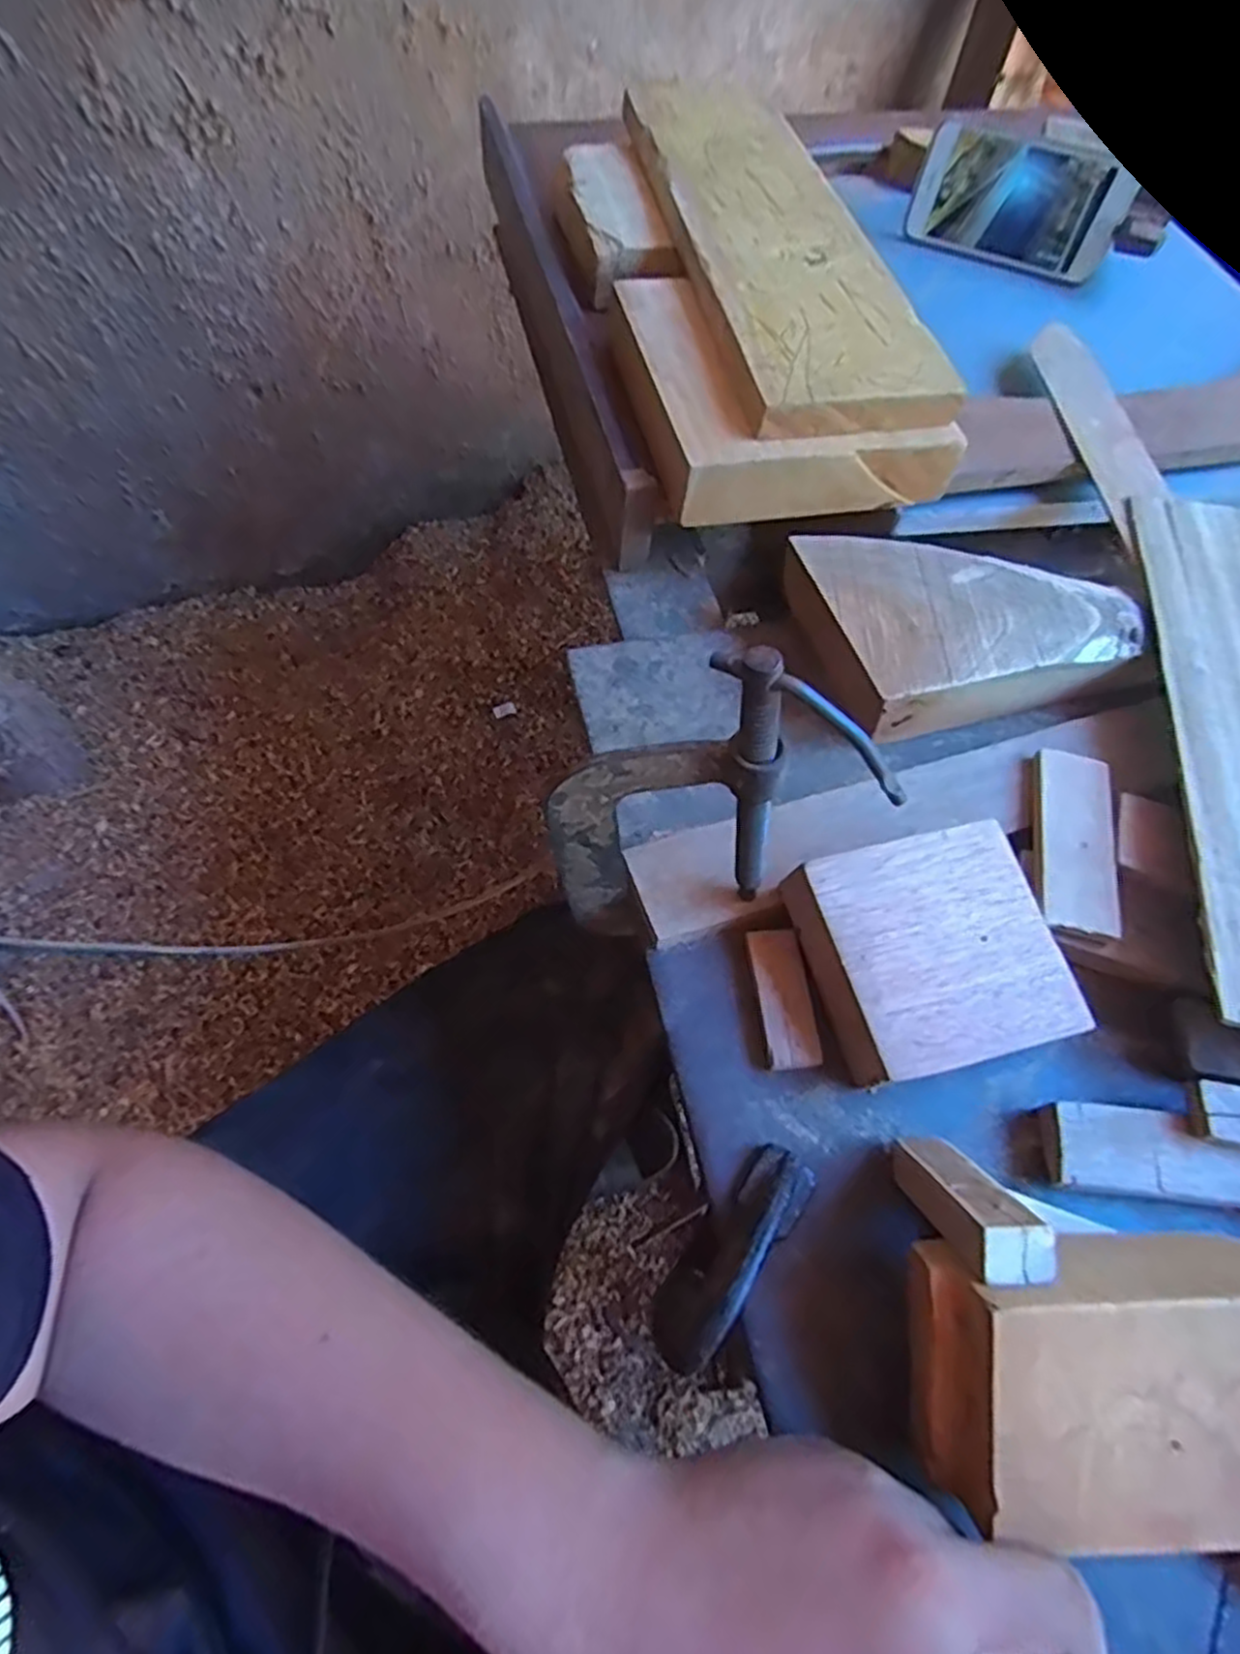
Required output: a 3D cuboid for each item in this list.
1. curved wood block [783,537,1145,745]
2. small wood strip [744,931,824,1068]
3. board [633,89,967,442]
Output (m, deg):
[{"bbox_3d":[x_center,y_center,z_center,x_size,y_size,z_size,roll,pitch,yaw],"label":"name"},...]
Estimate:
[{"bbox_3d":[0.173,-0.109,0.394,0.166,0.034,0.103,-13,66,-8],"label":"curved wood block"},{"bbox_3d":[0.067,0.072,0.315,0.023,0.009,0.056,-3,65,-4],"label":"small wood strip"},{"bbox_3d":[0.091,-0.382,0.483,0.115,0.019,0.398,-6,61,-7],"label":"board"}]

